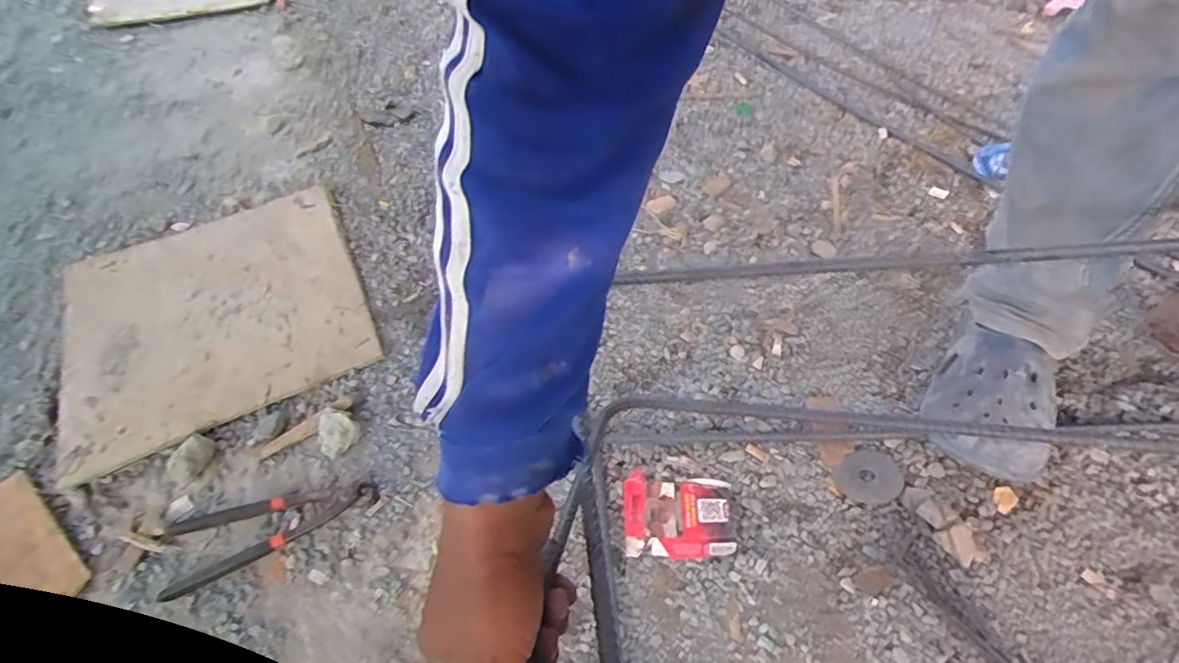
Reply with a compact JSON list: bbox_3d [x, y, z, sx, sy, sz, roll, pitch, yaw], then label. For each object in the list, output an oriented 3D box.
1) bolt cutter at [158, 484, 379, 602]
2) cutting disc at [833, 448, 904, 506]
[{"bbox_3d":[-0.336,0.202,0.629,0.214,0.018,0.080,-19,53,-9],"label":"bolt cutter"},{"bbox_3d":[0.296,0.153,0.631,0.065,0.004,0.059,-36,54,-15],"label":"cutting disc"}]

